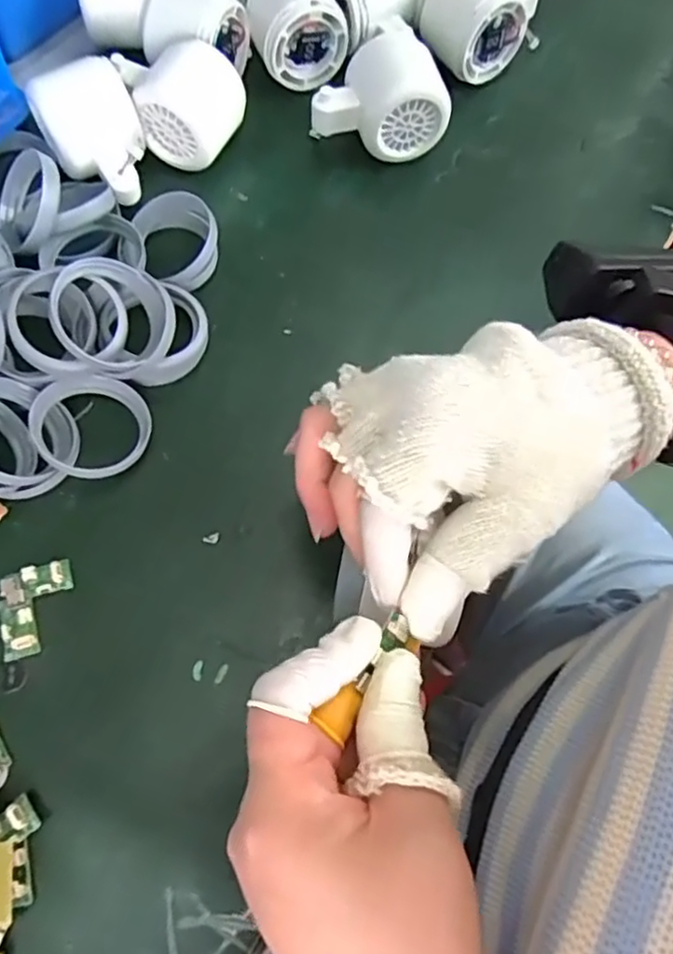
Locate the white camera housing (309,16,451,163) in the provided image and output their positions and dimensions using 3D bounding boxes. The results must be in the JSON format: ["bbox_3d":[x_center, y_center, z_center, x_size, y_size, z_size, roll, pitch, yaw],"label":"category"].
[{"bbox_3d":[0.025,-0.232,0.407,0.076,0.060,0.046,-17,70,-10],"label":"white camera housing"}]

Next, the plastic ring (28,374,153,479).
[{"bbox_3d":[-0.131,-0.028,0.351,0.060,0.008,0.058,8,67,-20],"label":"plastic ring"}]

